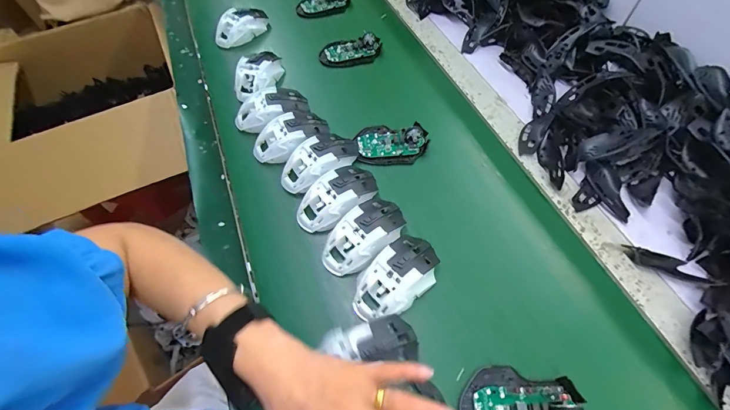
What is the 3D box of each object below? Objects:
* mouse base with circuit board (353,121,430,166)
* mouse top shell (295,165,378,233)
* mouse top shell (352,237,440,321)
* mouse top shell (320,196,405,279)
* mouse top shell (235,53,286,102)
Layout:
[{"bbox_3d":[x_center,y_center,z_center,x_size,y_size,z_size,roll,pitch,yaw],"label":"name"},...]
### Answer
[{"bbox_3d":[0.040,-0.095,0.515,0.107,0.024,0.072,4,58,5],"label":"mouse base with circuit board"},{"bbox_3d":[-0.036,-0.011,0.459,0.117,0.034,0.066,-36,68,-15],"label":"mouse top shell"},{"bbox_3d":[0.038,0.089,0.403,0.063,0.050,0.115,41,71,19],"label":"mouse top shell"},{"bbox_3d":[0.000,0.040,0.428,0.065,0.035,0.115,40,71,19],"label":"mouse top shell"},{"bbox_3d":[-0.193,-0.233,0.604,0.059,0.035,0.114,16,65,9],"label":"mouse top shell"}]

